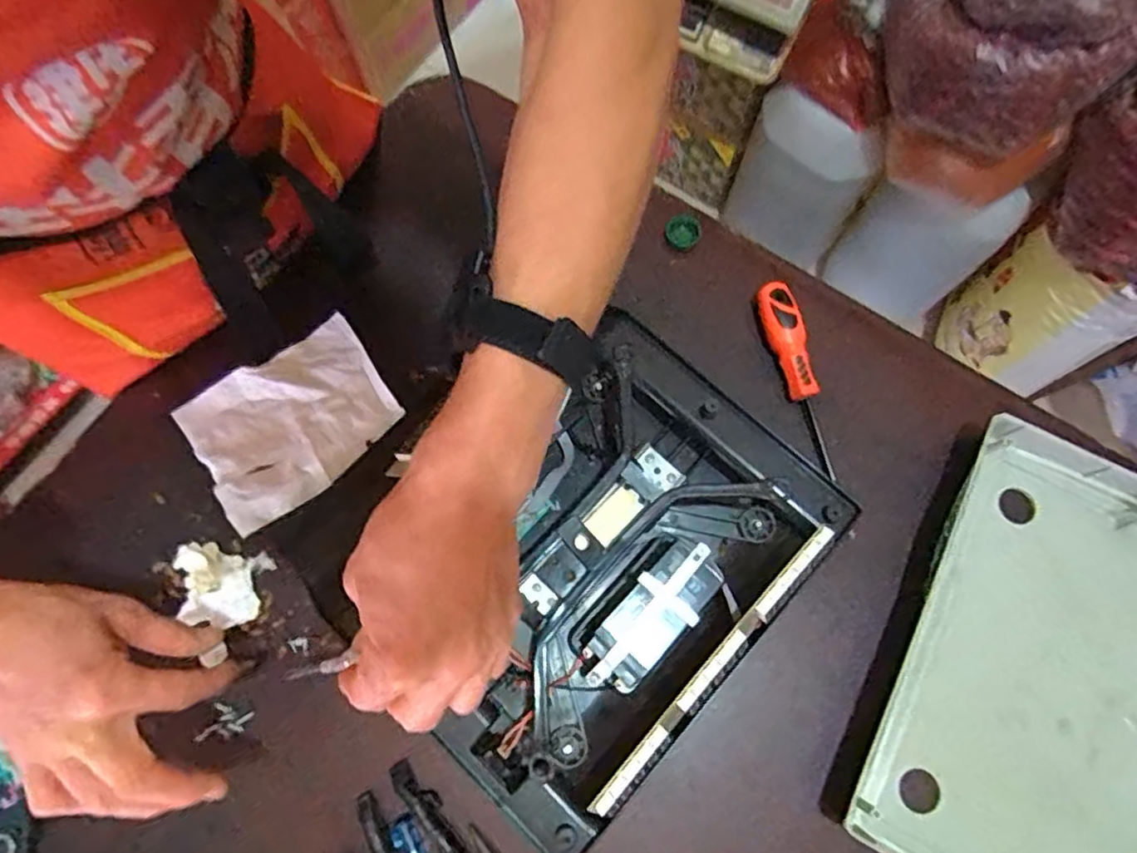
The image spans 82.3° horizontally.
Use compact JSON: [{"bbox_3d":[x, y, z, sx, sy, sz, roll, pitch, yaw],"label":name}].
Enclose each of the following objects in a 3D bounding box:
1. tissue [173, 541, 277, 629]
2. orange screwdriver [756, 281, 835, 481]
[{"bbox_3d":[-0.278,0.126,0.519,0.070,0.017,0.060,2,74,2],"label":"tissue"},{"bbox_3d":[0.196,-0.042,0.561,0.028,0.032,0.170,-10,74,-2],"label":"orange screwdriver"}]

